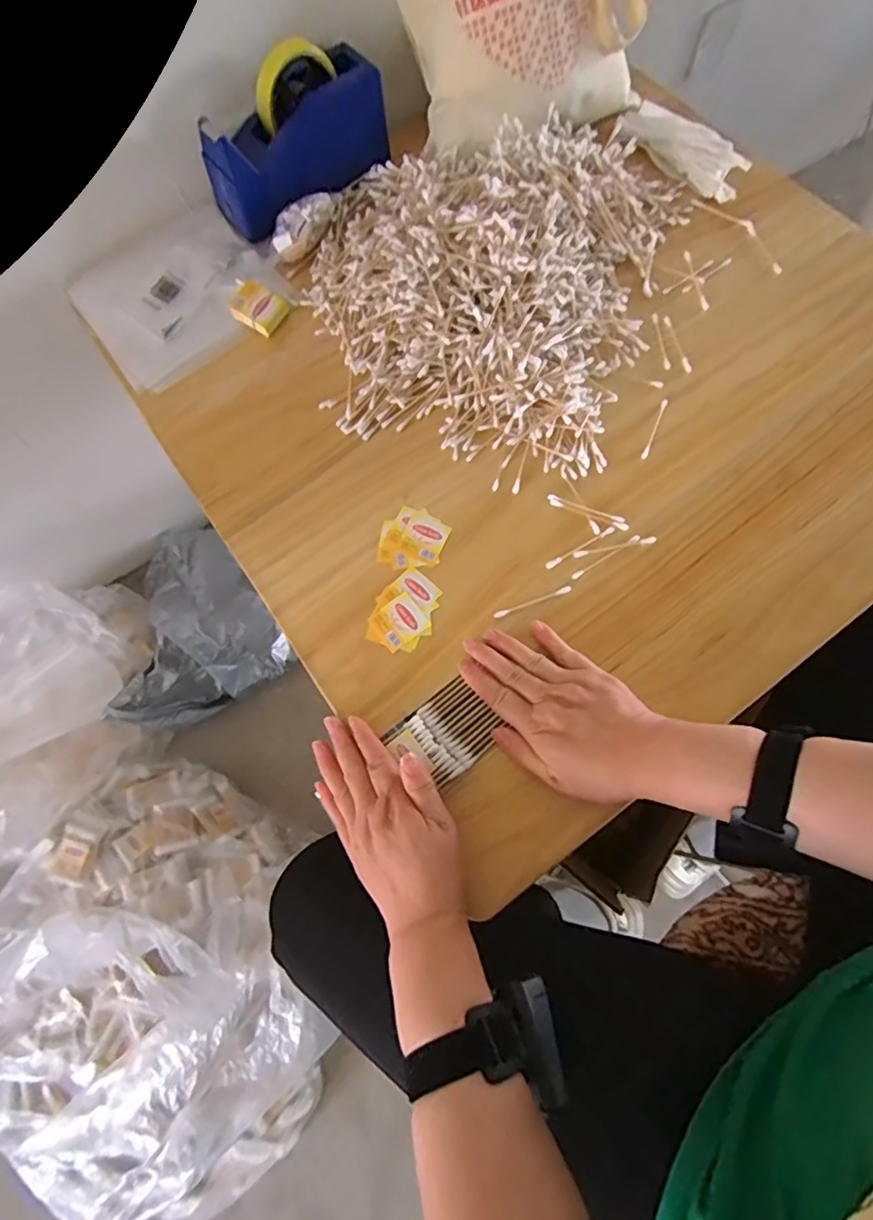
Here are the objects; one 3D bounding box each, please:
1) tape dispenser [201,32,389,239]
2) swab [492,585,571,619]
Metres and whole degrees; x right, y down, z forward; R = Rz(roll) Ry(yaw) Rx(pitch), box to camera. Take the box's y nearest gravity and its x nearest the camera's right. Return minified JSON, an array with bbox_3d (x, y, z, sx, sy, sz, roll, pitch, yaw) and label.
[{"bbox_3d":[-0.150,-0.512,0.598,0.201,0.105,0.084,-38,75,-10],"label":"tape dispenser"},{"bbox_3d":[0.085,-0.007,0.489,0.073,0.004,0.007,-21,73,-5],"label":"swab"}]

